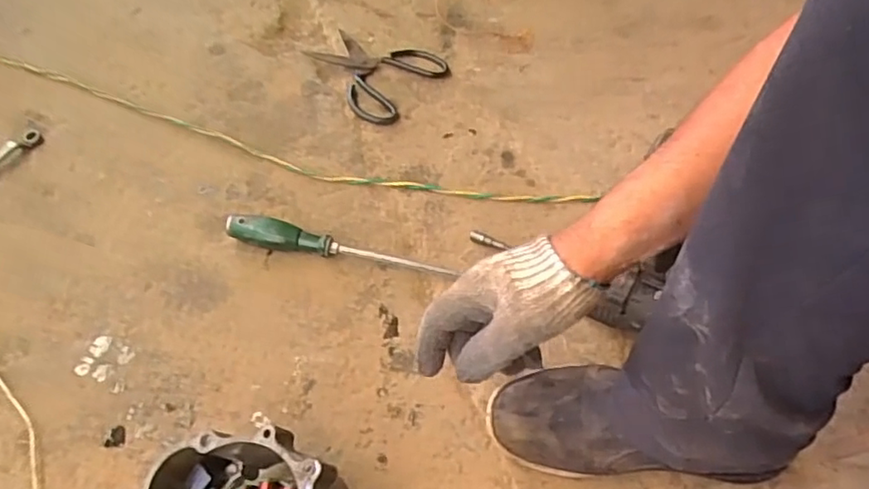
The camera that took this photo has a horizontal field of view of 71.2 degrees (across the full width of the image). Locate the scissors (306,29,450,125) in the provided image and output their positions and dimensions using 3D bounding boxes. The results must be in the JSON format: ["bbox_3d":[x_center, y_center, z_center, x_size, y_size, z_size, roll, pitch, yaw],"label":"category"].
[{"bbox_3d":[-0.092,-0.246,0.845,0.177,0.009,0.162,32,60,18],"label":"scissors"}]

